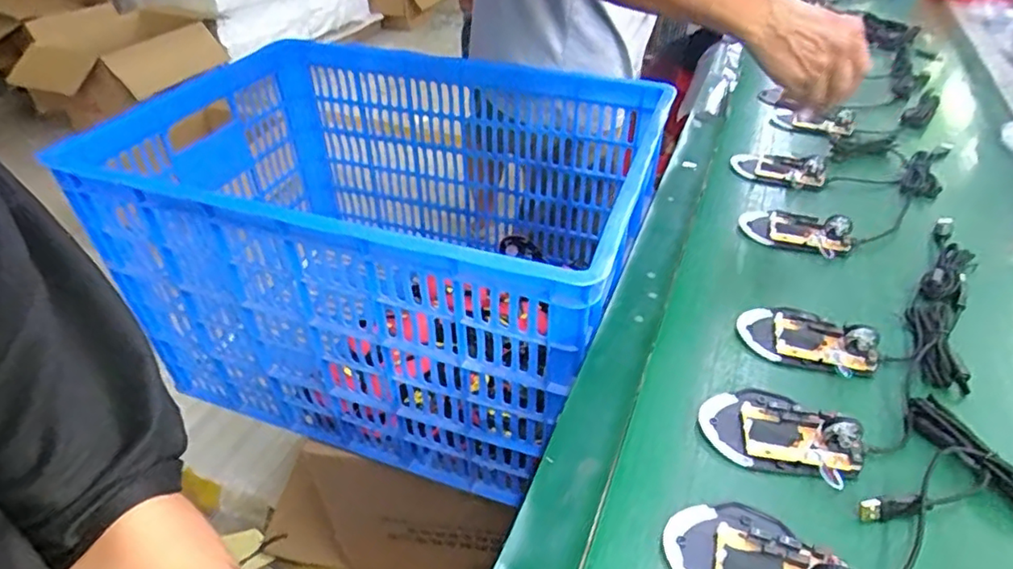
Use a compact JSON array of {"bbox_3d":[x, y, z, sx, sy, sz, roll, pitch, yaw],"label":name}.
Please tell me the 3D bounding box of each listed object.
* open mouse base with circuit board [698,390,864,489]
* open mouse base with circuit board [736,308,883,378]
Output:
[{"bbox_3d":[0.203,0.102,0.434,0.106,0.025,0.068,13,41,16],"label":"open mouse base with circuit board"},{"bbox_3d":[0.260,0.041,0.505,0.109,0.028,0.058,16,42,20],"label":"open mouse base with circuit board"}]

